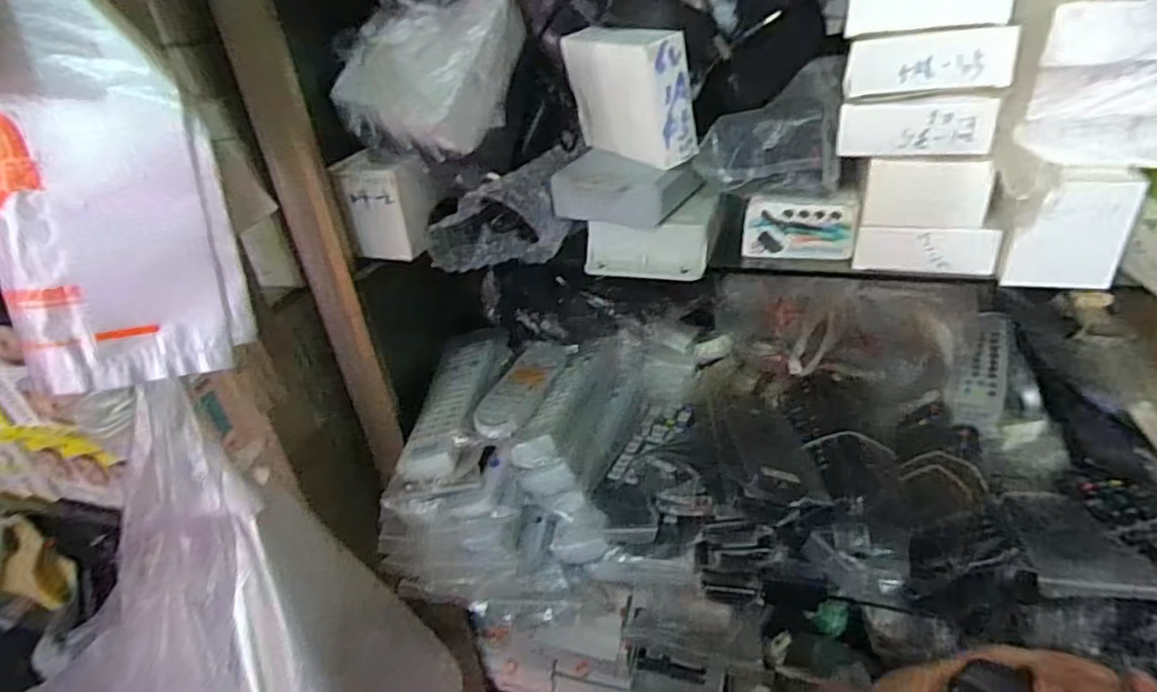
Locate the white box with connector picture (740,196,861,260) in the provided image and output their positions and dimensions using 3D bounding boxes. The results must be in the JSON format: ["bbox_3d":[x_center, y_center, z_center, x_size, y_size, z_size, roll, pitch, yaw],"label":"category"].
[{"bbox_3d":[0.146,-0.079,0.424,0.069,0.040,0.019,7,34,22],"label":"white box with connector picture"}]

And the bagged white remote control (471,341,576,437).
[{"bbox_3d":[-0.051,0.034,0.588,0.049,0.022,0.163,5,34,18],"label":"bagged white remote control"}]

